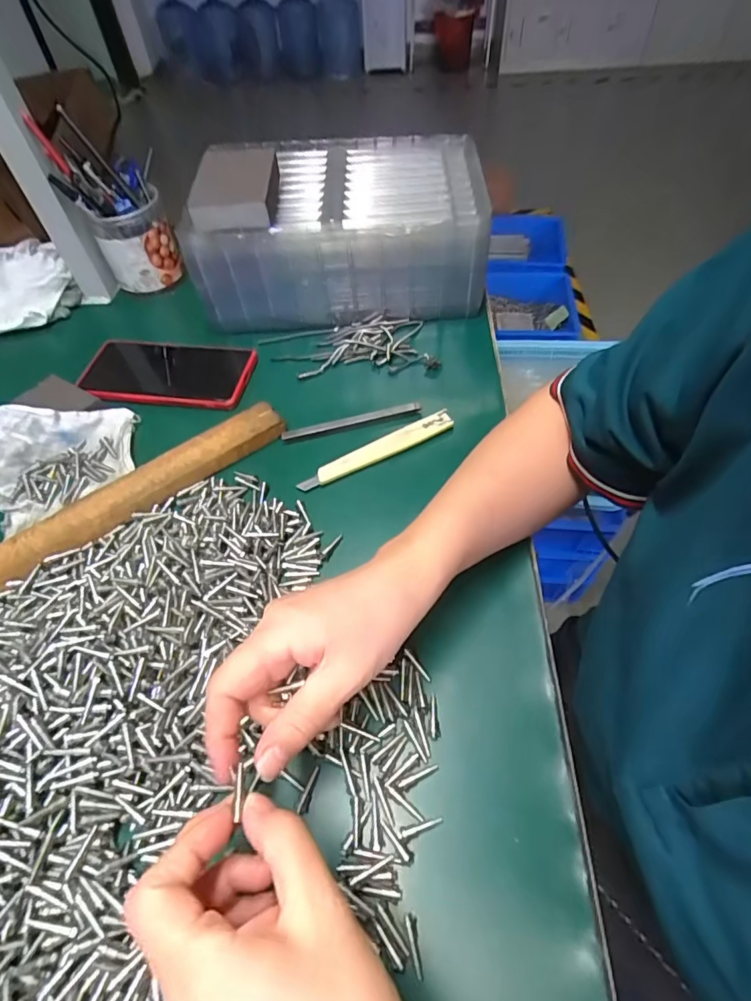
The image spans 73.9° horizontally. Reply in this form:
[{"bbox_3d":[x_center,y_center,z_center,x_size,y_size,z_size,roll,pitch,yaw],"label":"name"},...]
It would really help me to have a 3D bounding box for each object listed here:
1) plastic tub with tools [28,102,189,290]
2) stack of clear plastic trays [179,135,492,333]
[{"bbox_3d":[-0.269,-0.307,0.523,0.087,0.150,0.072,-30,58,-18],"label":"plastic tub with tools"},{"bbox_3d":[-0.035,-0.279,0.527,0.281,0.115,0.168,-2,55,1],"label":"stack of clear plastic trays"}]

